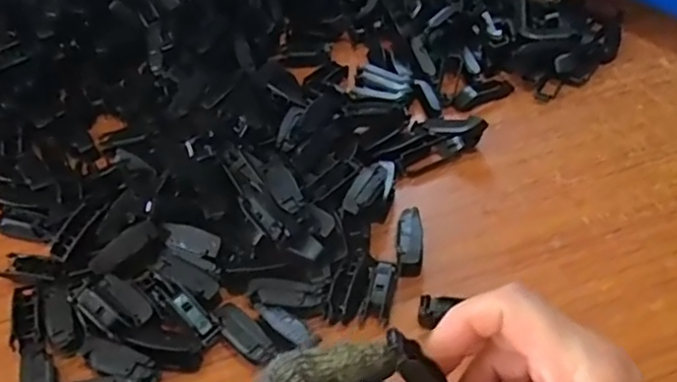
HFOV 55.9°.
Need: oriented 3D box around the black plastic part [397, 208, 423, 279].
[{"bbox_3d":[0.049,0.035,0.438,0.017,0.016,0.048,4,46,8],"label":"black plastic part"}]

